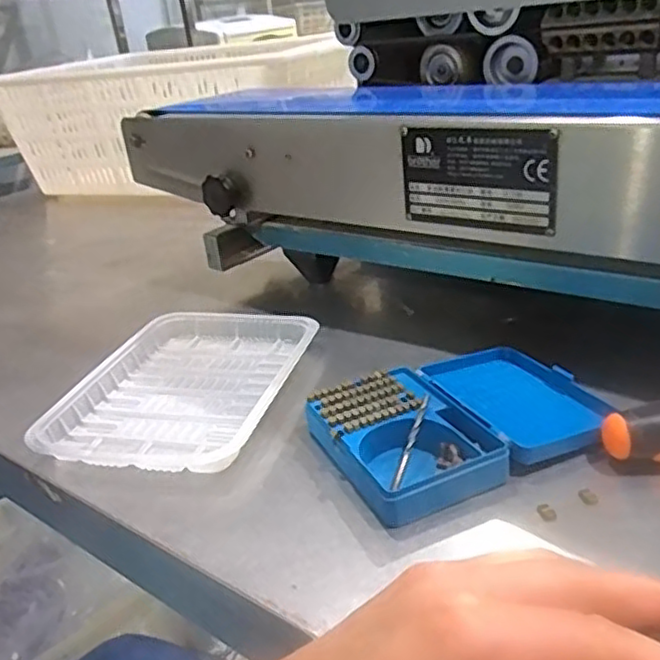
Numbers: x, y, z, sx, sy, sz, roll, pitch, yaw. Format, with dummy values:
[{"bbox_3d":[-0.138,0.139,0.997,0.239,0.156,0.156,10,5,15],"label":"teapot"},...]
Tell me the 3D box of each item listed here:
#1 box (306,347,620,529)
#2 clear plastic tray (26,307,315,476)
[{"bbox_3d":[0.073,0.048,0.376,0.153,0.027,0.110,-16,28,-19],"label":"box"},{"bbox_3d":[-0.091,0.031,0.454,0.135,0.022,0.180,2,28,14],"label":"clear plastic tray"}]

